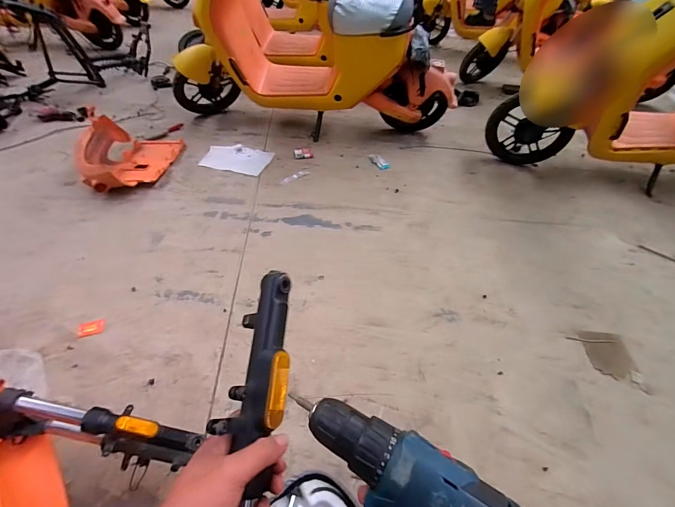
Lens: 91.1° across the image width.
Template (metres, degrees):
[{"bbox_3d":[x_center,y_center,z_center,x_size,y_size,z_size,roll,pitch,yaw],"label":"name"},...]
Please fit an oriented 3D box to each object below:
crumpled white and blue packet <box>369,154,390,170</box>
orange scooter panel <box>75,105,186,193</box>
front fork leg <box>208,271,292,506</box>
[{"bbox_3d":[0.202,-0.456,1.630,0.058,0.022,0.130,-27,54,-26],"label":"crumpled white and blue packet"},{"bbox_3d":[-0.945,-0.467,1.466,0.384,0.198,0.440,-2,48,-6],"label":"orange scooter panel"},{"bbox_3d":[-0.087,0.187,0.311,0.056,0.040,0.352,4,71,3],"label":"front fork leg"}]

